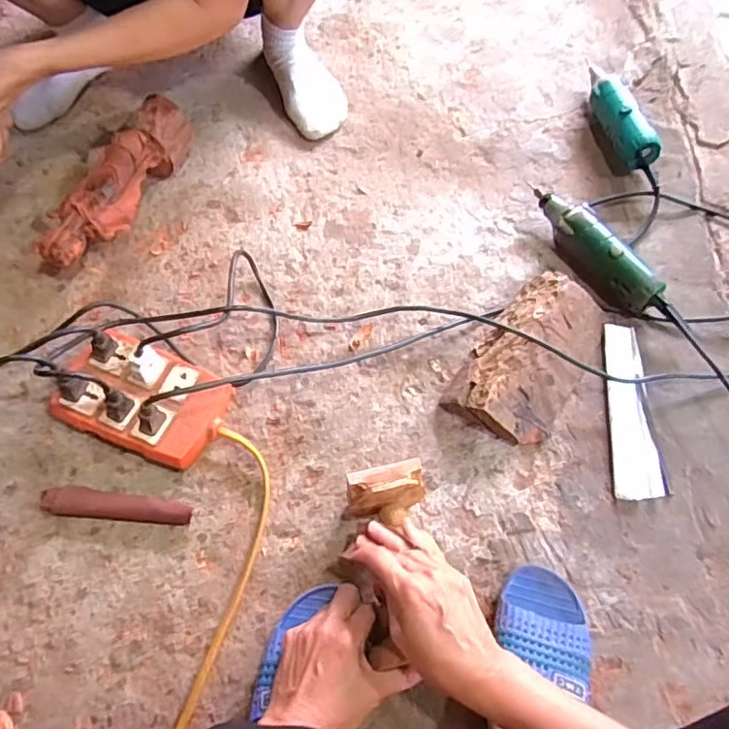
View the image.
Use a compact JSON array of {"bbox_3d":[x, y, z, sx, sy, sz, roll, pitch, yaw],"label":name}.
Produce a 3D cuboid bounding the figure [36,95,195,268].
[{"bbox_3d":[-0.316,-0.227,0.758,0.075,0.084,0.266,21,64,7],"label":"figure"}]

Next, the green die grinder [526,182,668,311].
[{"bbox_3d":[0.288,-0.149,0.737,0.044,0.043,0.208,-30,69,-17],"label":"green die grinder"}]

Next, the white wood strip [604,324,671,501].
[{"bbox_3d":[0.305,0.051,0.668,0.050,0.012,0.204,6,63,0],"label":"white wood strip"}]

